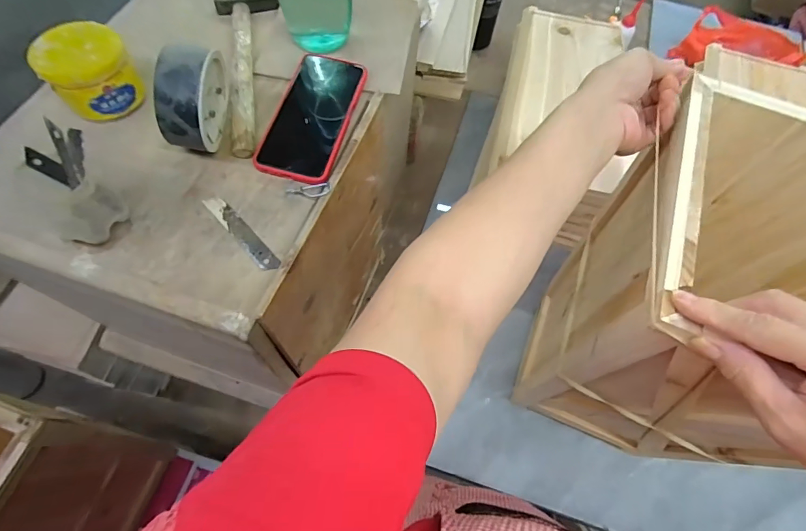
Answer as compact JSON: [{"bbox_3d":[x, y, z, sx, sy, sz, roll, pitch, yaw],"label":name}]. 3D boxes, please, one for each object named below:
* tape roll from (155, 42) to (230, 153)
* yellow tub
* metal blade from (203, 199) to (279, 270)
[{"bbox_3d":[-0.196,-0.163,0.404,0.040,0.086,0.095,7,65,0],"label":"tape roll"},{"bbox_3d":[-0.316,-0.196,0.429,0.076,0.067,0.071,1,65,-3],"label":"yellow tub"},{"bbox_3d":[-0.155,-0.031,0.404,0.018,0.004,0.099,-40,76,-21],"label":"metal blade"}]

